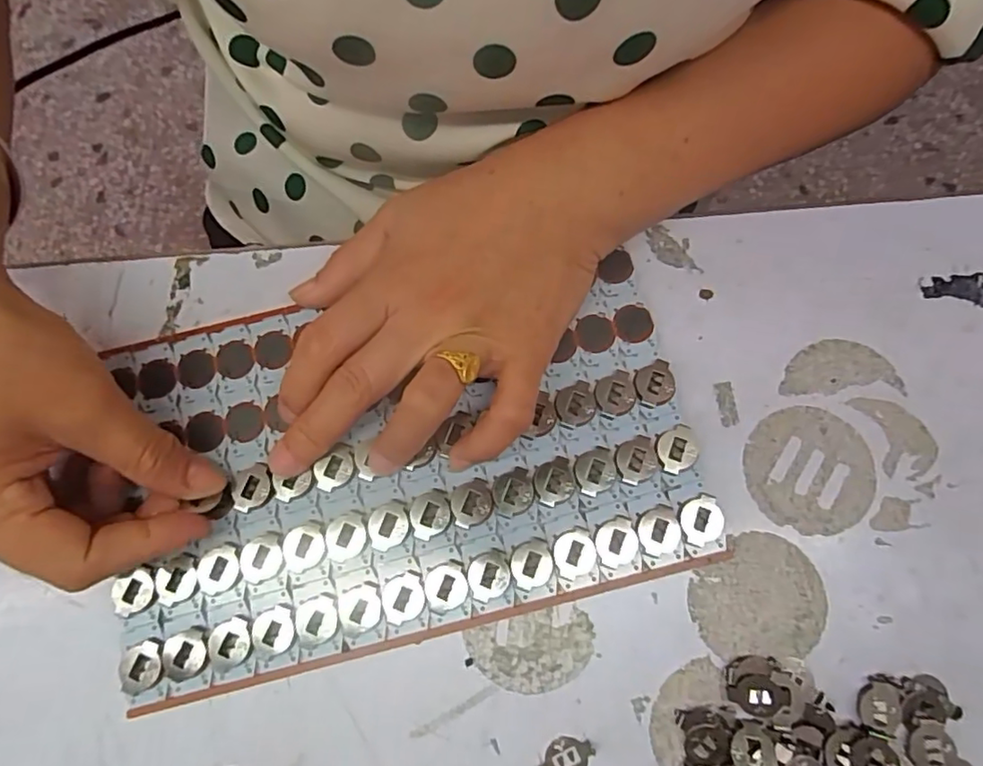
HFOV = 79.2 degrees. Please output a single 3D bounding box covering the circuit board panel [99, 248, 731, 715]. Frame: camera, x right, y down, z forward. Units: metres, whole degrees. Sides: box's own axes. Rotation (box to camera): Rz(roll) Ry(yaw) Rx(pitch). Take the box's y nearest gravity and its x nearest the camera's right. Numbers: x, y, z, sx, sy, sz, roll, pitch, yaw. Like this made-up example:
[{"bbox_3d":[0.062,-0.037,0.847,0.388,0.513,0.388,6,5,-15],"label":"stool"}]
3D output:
[{"bbox_3d":[-0.041,0.031,0.261,0.244,0.007,0.151,-14,74,-2],"label":"circuit board panel"}]

